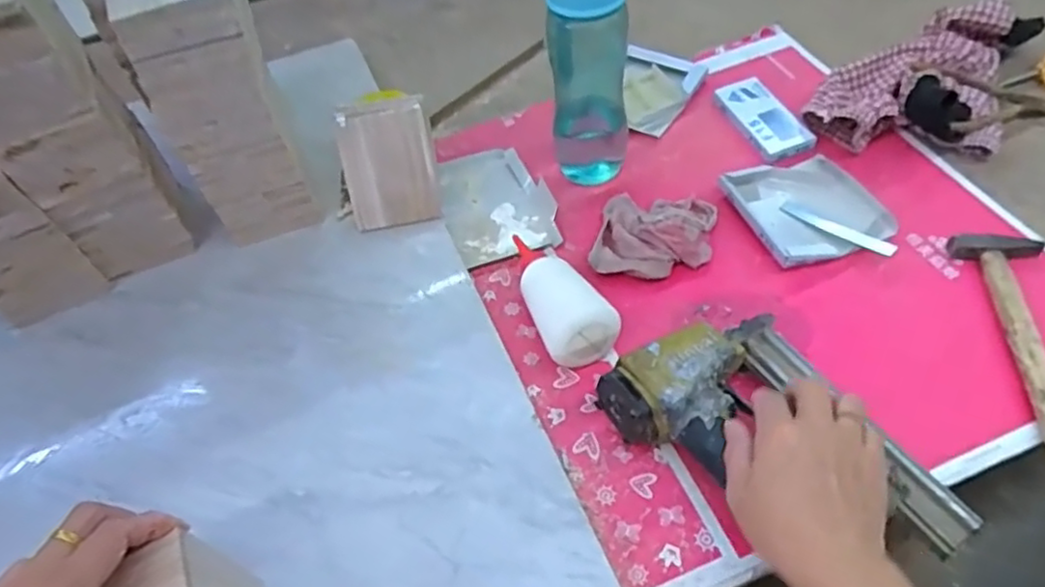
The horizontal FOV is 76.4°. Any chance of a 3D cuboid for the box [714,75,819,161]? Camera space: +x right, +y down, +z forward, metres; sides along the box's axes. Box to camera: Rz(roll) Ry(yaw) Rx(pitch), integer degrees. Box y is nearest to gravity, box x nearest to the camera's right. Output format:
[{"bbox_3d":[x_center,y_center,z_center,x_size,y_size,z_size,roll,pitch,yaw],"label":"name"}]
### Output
[{"bbox_3d":[0.270,-0.199,0.750,0.064,0.013,0.129,-17,53,-8],"label":"box"}]

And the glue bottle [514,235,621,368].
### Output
[{"bbox_3d":[0.027,-0.011,0.602,0.062,0.053,0.159,-18,54,-9],"label":"glue bottle"}]

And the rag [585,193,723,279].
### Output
[{"bbox_3d":[0.131,-0.066,0.648,0.109,0.033,0.105,10,54,13],"label":"rag"}]

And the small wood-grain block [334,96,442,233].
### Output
[{"bbox_3d":[-0.136,-0.131,0.677,0.094,0.125,0.030,-10,13,1],"label":"small wood-grain block"}]

